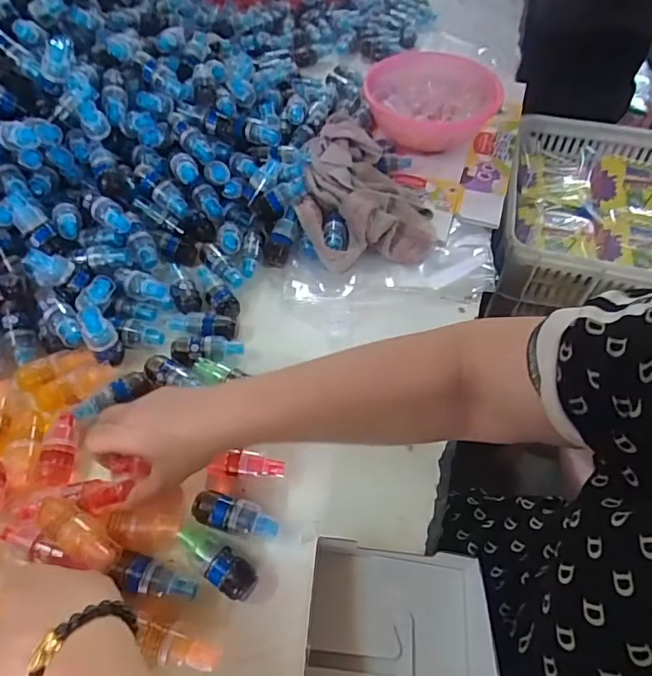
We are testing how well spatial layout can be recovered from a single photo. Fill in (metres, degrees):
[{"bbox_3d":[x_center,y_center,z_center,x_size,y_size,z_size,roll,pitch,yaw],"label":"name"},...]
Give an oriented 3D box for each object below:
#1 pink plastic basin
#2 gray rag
[{"bbox_3d":[0.169,-0.382,0.825,0.204,0.079,0.223,0,53,0],"label":"pink plastic basin"},{"bbox_3d":[0.047,-0.214,0.698,0.167,0.072,0.250,-5,53,-4],"label":"gray rag"}]

